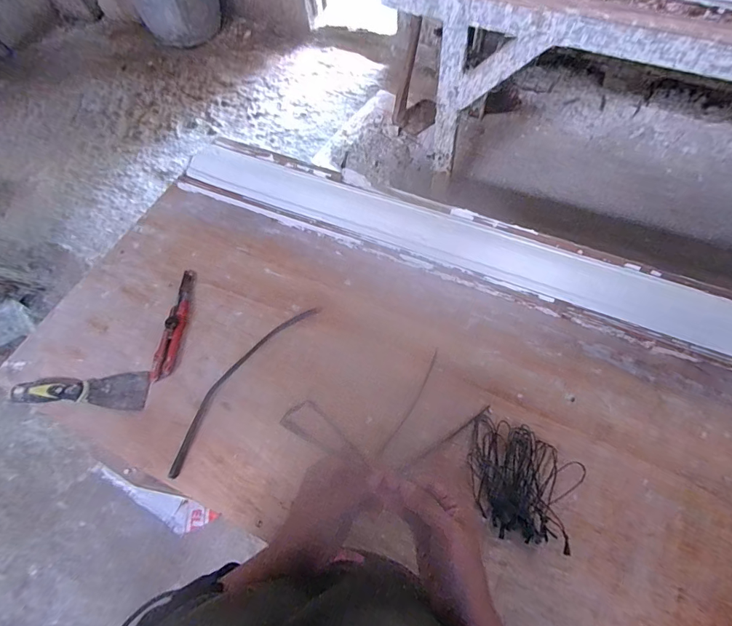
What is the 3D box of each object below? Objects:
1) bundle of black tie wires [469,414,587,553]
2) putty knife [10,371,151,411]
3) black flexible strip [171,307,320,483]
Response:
[{"bbox_3d":[0.195,0.212,0.524,0.126,0.013,0.132,15,63,11],"label":"bundle of black tie wires"},{"bbox_3d":[-0.415,0.110,0.598,0.186,0.029,0.054,-1,61,2],"label":"putty knife"},{"bbox_3d":[-0.186,0.095,0.610,0.048,0.007,0.307,29,66,18],"label":"black flexible strip"}]

